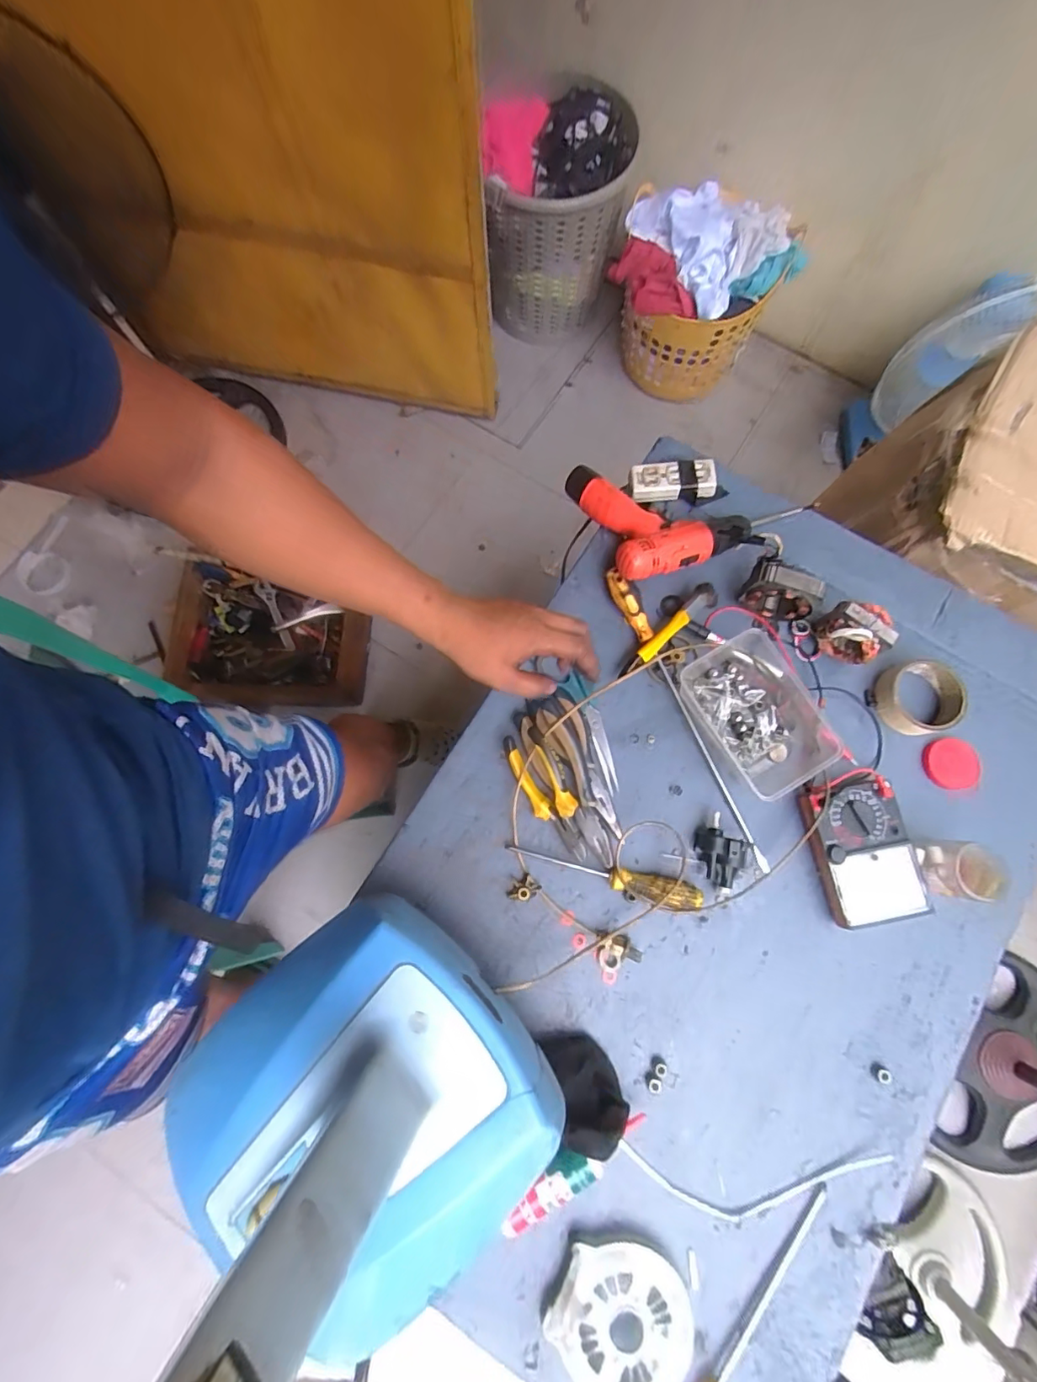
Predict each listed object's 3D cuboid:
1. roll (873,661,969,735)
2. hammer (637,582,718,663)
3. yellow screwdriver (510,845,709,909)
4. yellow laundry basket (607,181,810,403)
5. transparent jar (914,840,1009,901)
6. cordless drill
[{"bbox_3d":[0.480,0.007,0.648,0.083,0.037,0.085,0,76,0],"label":"roll"},{"bbox_3d":[0.192,-0.082,0.663,0.121,0.031,0.028,-42,80,-9],"label":"hammer"},{"bbox_3d":[0.094,0.210,0.605,0.214,0.028,0.030,11,76,3],"label":"yellow screwdriver"},{"bbox_3d":[0.421,-0.949,1.336,0.376,0.362,0.294,39,79,9],"label":"yellow laundry basket"},{"bbox_3d":[0.475,0.194,0.588,0.061,0.056,0.062,12,76,3],"label":"transparent jar"},{"bbox_3d":[0.177,-0.237,0.696,0.168,0.073,0.204,-22,77,-5],"label":"cordless drill"}]

